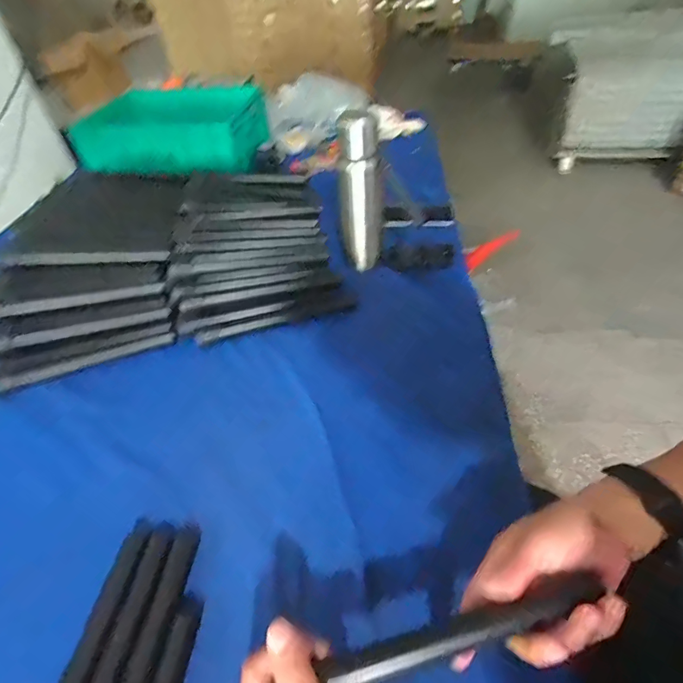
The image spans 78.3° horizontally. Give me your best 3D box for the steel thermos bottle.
[{"bbox_3d":[0.032,-0.244,0.695,0.073,0.243,0.065,-5,43,0],"label":"steel thermos bottle"}]

